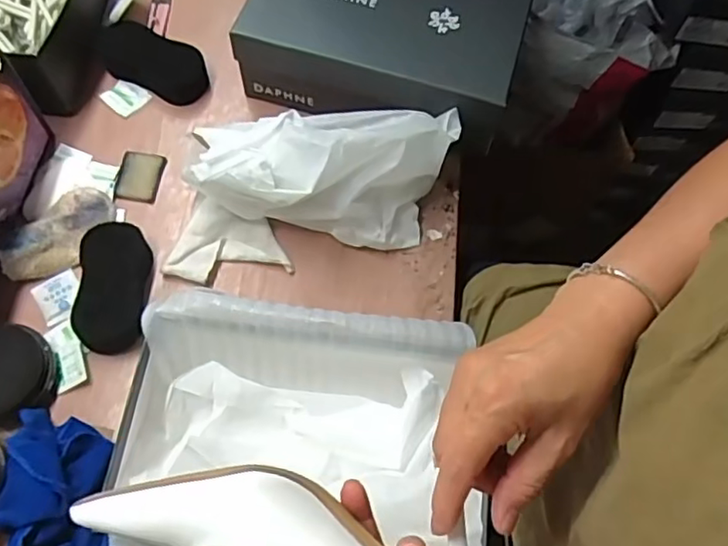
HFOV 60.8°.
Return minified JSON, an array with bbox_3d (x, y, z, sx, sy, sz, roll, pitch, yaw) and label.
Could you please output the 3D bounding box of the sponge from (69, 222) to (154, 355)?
[{"bbox_3d":[-0.248,0.012,0.614,0.063,0.038,0.128,-1,66,-4],"label":"sponge"}]

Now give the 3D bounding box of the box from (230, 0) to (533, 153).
[{"bbox_3d":[0.025,-0.268,0.711,0.292,0.097,0.196,17,66,4],"label":"box"}]

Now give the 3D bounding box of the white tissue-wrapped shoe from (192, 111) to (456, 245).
[{"bbox_3d":[-0.041,-0.115,0.644,0.261,0.117,0.129,8,65,0],"label":"white tissue-wrapped shoe"}]

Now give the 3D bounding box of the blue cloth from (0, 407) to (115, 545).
[{"bbox_3d":[-0.262,0.199,0.523,0.089,0.049,0.177,-7,66,-7],"label":"blue cloth"}]

